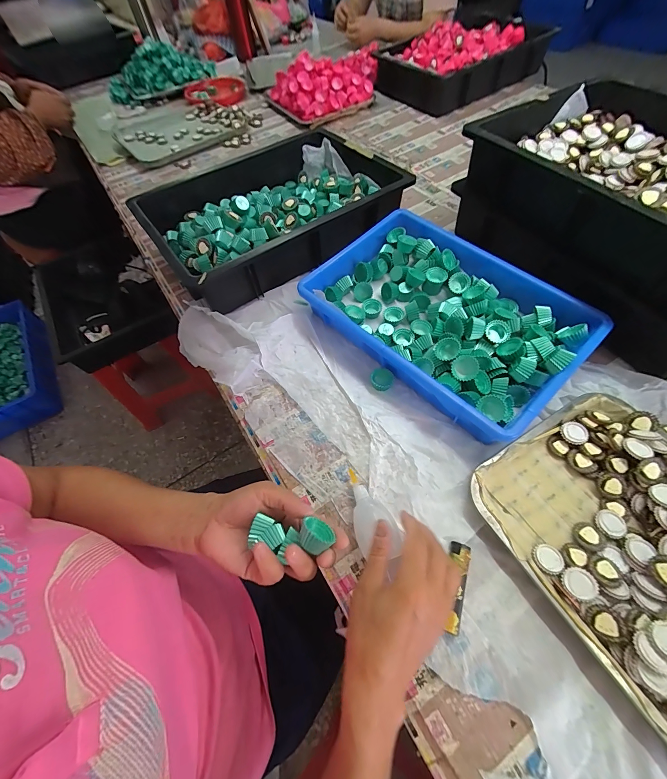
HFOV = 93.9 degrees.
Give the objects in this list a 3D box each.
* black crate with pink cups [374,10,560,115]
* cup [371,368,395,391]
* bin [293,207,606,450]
[{"bbox_3d":[0.353,-0.950,0.907,0.402,0.139,0.322,-33,63,-14],"label":"black crate with pink cups"},{"bbox_3d":[0.069,-0.015,0.442,0.031,0.014,0.030,-2,60,4],"label":"cup"},{"bbox_3d":[0.155,-0.111,0.465,0.242,0.072,0.362,-40,64,-17],"label":"bin"}]

